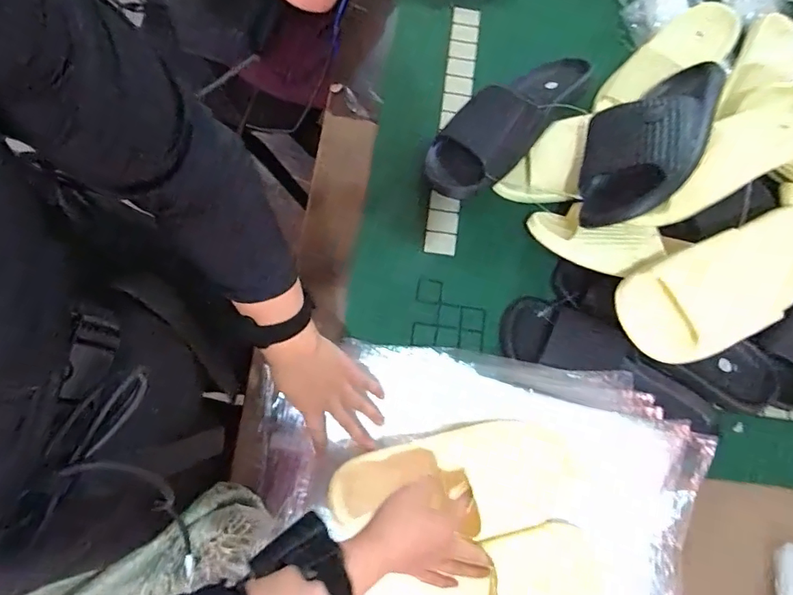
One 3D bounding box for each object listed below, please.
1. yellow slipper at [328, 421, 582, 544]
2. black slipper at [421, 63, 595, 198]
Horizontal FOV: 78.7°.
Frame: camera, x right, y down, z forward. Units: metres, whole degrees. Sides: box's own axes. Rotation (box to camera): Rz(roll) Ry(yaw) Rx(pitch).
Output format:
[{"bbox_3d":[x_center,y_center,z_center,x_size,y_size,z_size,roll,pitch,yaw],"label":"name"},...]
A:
[{"bbox_3d":[0.067,0.191,0.510,0.264,0.064,0.106,0,74,-6],"label":"yellow slipper"},{"bbox_3d":[0.146,-0.240,0.632,0.108,0.088,0.280,42,78,8],"label":"black slipper"}]

